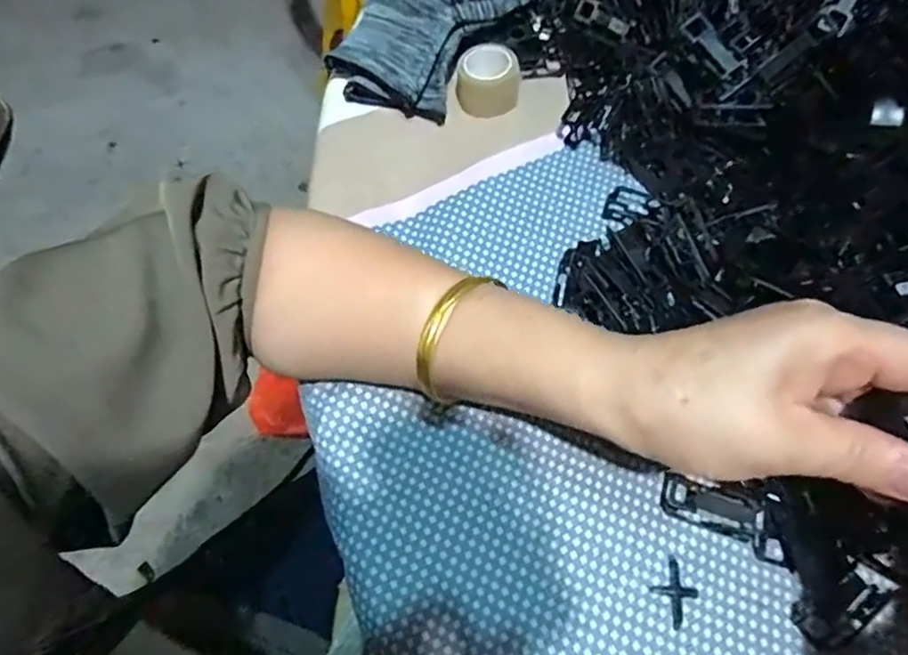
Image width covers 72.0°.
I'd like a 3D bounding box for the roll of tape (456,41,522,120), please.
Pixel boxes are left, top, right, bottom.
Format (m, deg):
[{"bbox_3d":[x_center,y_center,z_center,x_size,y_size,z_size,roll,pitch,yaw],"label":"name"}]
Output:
[{"bbox_3d":[0.020,-0.151,0.381,0.036,0.029,0.033,-3,63,-2],"label":"roll of tape"}]

